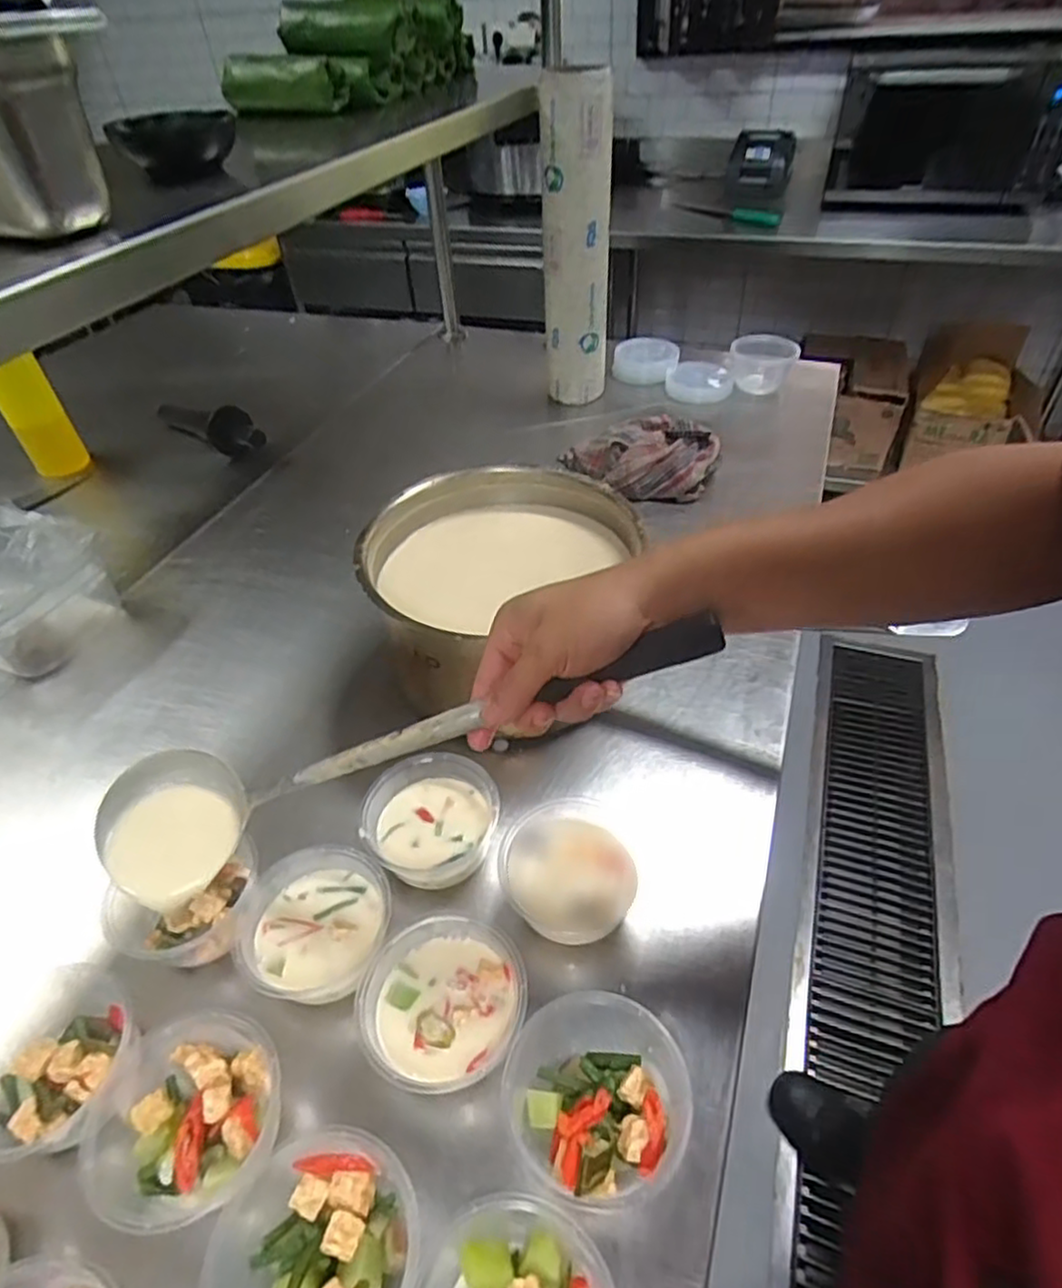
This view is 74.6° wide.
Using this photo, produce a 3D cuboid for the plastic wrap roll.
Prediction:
[{"bbox_3d":[0.067,-0.558,1.005,0.096,0.405,0.106,-3,44,3],"label":"plastic wrap roll"}]

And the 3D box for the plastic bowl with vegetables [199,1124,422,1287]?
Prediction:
[{"bbox_3d":[-0.117,0.323,0.371,0.110,0.068,0.103,-3,44,3],"label":"plastic bowl with vegetables"}]

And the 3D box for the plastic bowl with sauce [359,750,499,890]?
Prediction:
[{"bbox_3d":[-0.079,0.138,0.542,0.097,0.069,0.100,-2,46,3],"label":"plastic bowl with sauce"}]

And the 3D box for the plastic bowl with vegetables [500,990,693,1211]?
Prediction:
[{"bbox_3d":[0.037,0.266,0.403,0.102,0.065,0.096,-3,44,3],"label":"plastic bowl with vegetables"}]

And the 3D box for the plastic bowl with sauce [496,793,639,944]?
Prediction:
[{"bbox_3d":[0.029,0.168,0.516,0.094,0.052,0.096,-3,44,3],"label":"plastic bowl with sauce"}]

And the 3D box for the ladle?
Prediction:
[{"bbox_3d":[-0.092,0.072,0.423,0.419,0.070,0.084,-19,40,19],"label":"ladle"}]

